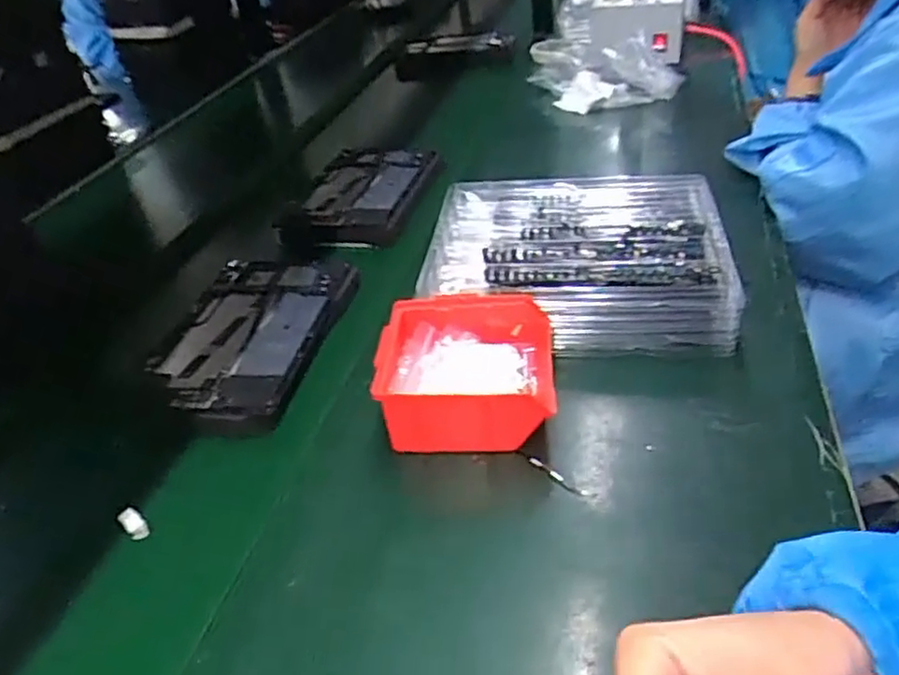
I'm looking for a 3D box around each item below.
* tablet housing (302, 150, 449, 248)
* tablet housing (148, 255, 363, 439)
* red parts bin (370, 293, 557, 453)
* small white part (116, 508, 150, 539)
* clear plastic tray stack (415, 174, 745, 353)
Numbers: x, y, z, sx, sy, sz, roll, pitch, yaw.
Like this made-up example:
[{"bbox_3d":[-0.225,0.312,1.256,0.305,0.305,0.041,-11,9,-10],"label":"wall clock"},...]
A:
[{"bbox_3d":[-0.116,-0.198,0.922,0.159,0.021,0.247,6,39,19],"label":"tablet housing"},{"bbox_3d":[-0.197,-0.004,0.678,0.161,0.021,0.252,3,38,16],"label":"tablet housing"},{"bbox_3d":[0.014,0.027,0.560,0.139,0.060,0.131,-2,37,8],"label":"red parts bin"},{"bbox_3d":[-0.242,0.143,0.524,0.030,0.009,0.014,24,47,36],"label":"small white part"},{"bbox_3d":[0.124,-0.082,0.680,0.273,0.059,0.236,0,40,10],"label":"clear plastic tray stack"}]

